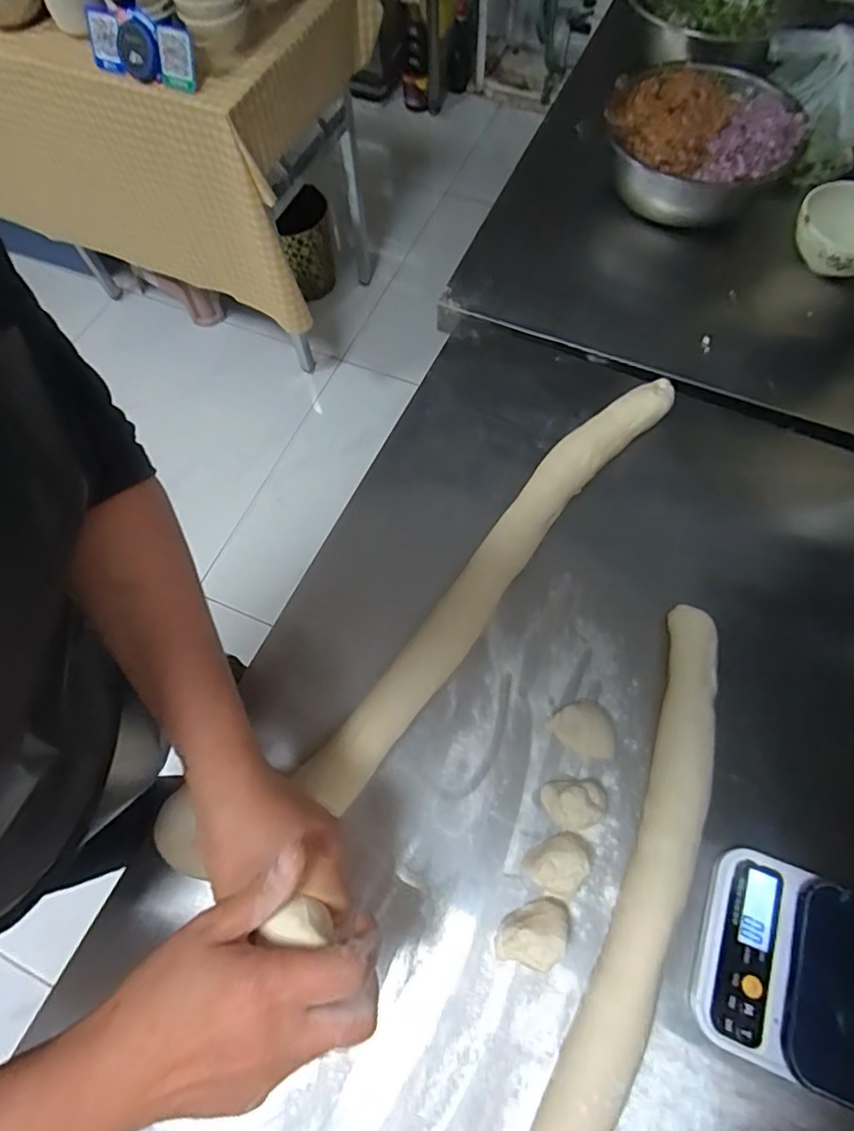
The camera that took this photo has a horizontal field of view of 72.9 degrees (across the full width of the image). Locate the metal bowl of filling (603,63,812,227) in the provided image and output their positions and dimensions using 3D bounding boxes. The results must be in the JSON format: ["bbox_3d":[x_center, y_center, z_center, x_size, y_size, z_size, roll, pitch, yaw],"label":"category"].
[{"bbox_3d":[0.341,-0.539,0.742,0.232,0.096,0.226,-1,67,2],"label":"metal bowl of filling"}]

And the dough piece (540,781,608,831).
[{"bbox_3d":[0.121,0.195,0.470,0.050,0.041,0.039,-1,66,0],"label":"dough piece"}]

